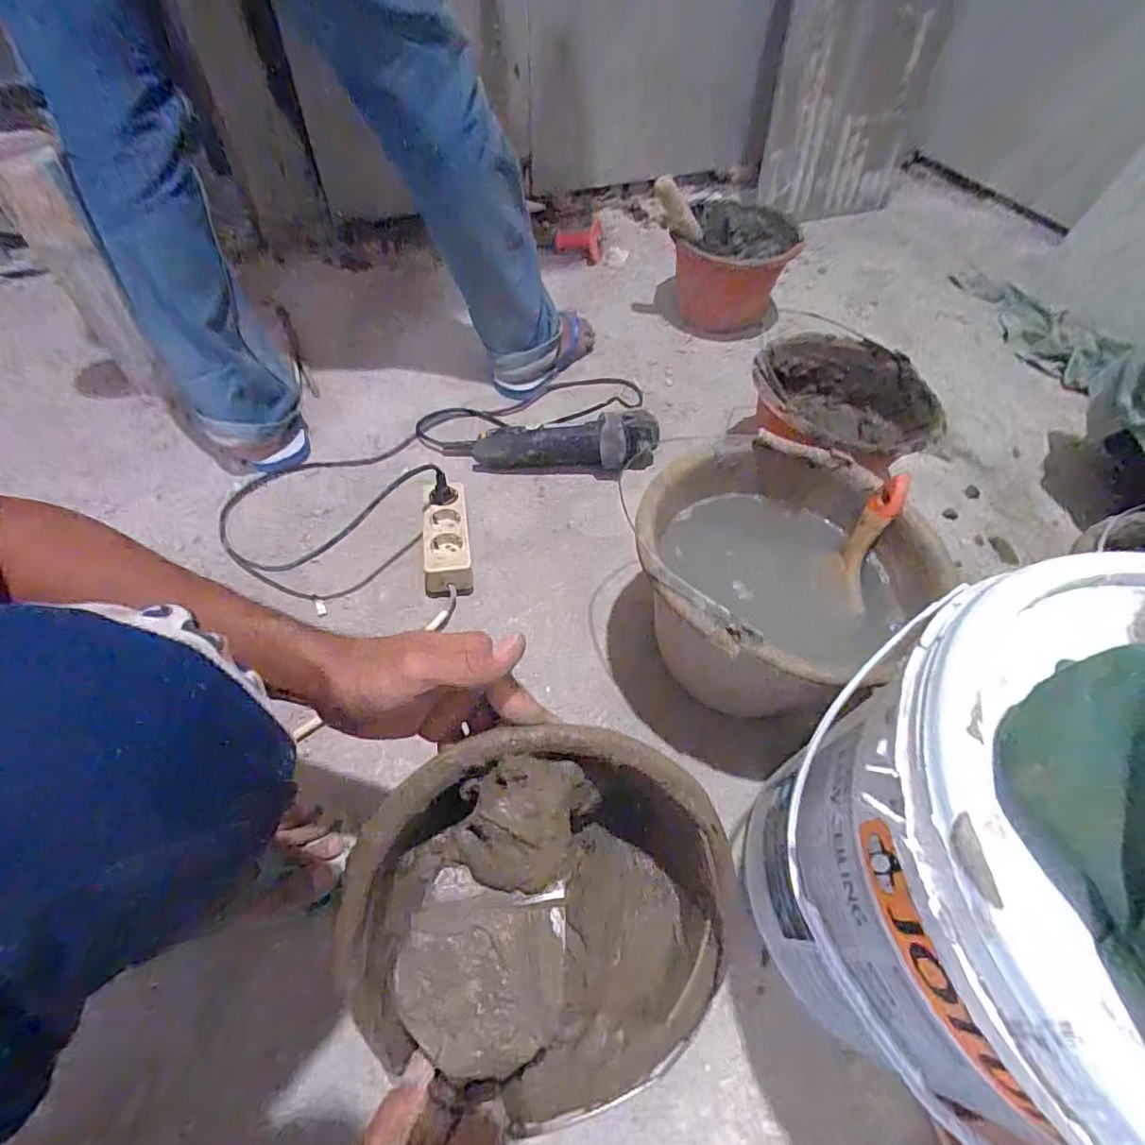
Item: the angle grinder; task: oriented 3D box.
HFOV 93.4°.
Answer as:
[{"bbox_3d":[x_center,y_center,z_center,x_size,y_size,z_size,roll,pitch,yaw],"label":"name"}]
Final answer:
[{"bbox_3d":[-0.030,-0.189,0.782,0.311,0.092,0.070,-2,56,-7],"label":"angle grinder"}]

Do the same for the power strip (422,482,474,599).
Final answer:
[{"bbox_3d":[-0.161,-0.041,0.686,0.057,0.053,0.164,-6,57,-9],"label":"power strip"}]

